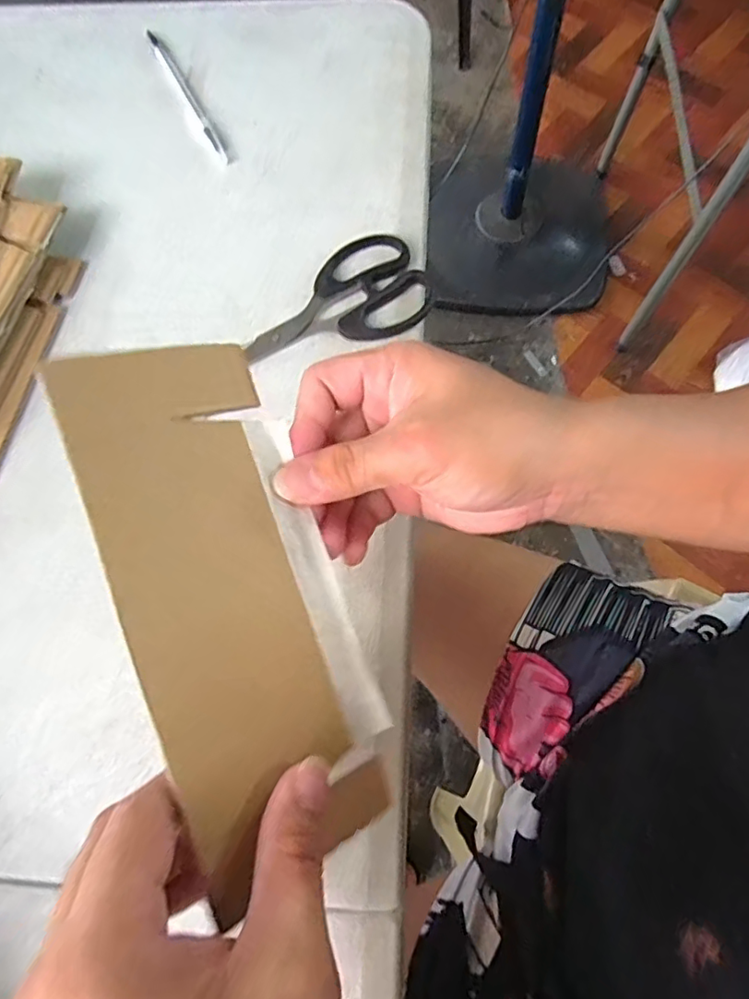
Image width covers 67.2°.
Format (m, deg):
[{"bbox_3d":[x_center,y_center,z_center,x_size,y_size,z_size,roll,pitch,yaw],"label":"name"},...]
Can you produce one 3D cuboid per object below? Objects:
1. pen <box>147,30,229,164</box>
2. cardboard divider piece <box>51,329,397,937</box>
[{"bbox_3d":[-0.138,-0.297,0.413,0.009,0.005,0.144,-28,73,-7],"label":"pen"},{"bbox_3d":[-0.052,0.034,0.200,0.073,0.004,0.184,-17,86,-39],"label":"cardboard divider piece"}]

